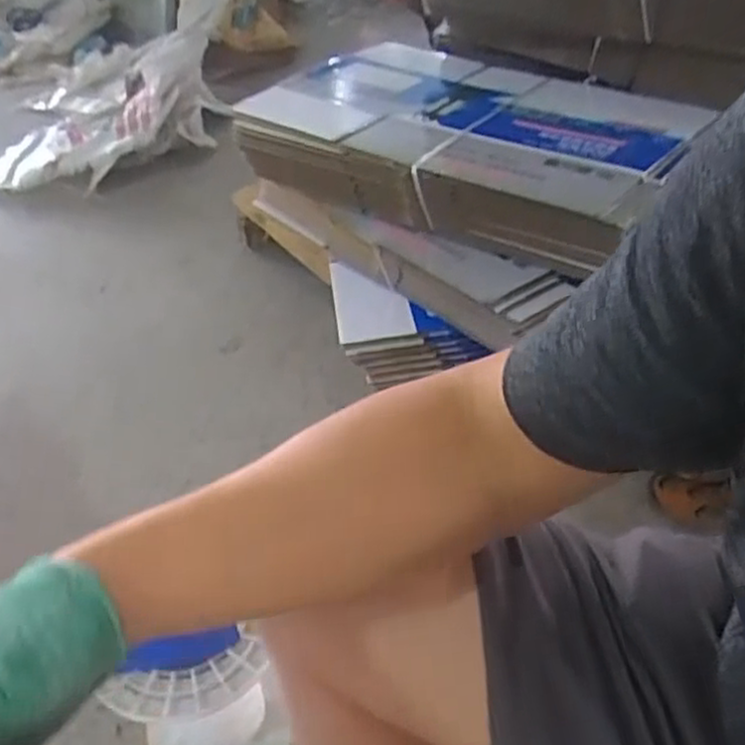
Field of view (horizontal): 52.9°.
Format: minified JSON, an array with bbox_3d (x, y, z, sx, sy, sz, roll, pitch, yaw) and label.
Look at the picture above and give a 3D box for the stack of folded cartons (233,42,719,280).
[{"bbox_3d":[0.133,-0.355,1.106,0.583,0.111,0.425,23,48,26],"label":"stack of folded cartons"}]

